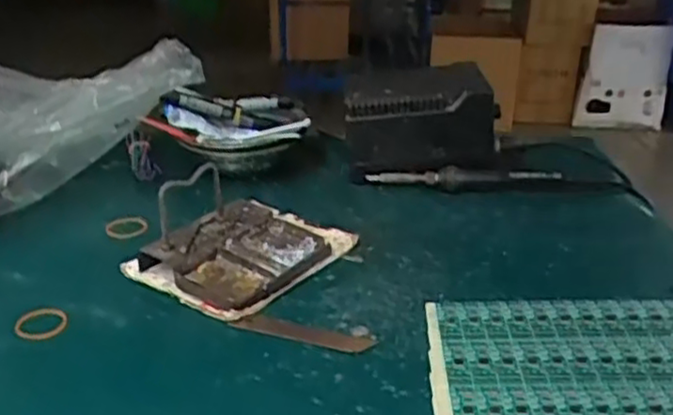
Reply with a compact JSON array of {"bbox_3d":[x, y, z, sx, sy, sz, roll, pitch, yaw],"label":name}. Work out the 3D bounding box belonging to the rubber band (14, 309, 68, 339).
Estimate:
[{"bbox_3d":[-0.199,0.079,0.479,0.027,0.005,0.033,27,35,18],"label":"rubber band"}]

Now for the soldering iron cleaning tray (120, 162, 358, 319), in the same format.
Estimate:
[{"bbox_3d":[-0.071,0.010,0.550,0.118,0.069,0.150,18,30,33],"label":"soldering iron cleaning tray"}]

